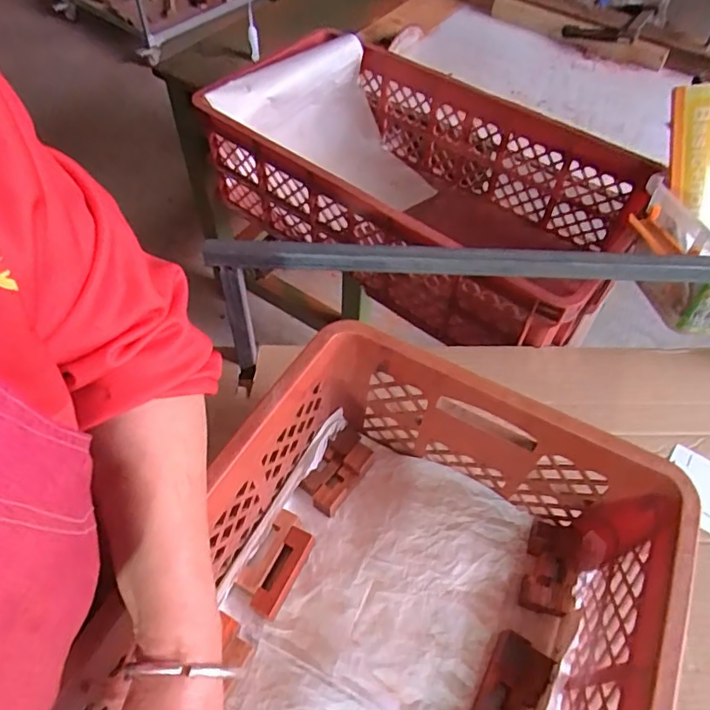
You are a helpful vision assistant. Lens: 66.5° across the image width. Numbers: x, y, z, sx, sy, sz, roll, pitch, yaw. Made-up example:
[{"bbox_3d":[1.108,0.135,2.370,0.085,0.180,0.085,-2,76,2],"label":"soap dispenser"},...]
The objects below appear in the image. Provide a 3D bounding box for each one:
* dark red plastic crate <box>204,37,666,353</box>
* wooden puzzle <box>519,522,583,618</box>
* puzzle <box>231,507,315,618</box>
[{"bbox_3d":[0.108,-0.267,0.870,0.629,0.203,0.362,36,62,21],"label":"dark red plastic crate"},{"bbox_3d":[0.188,0.204,0.519,0.046,0.025,0.083,16,56,9],"label":"wooden puzzle"},{"bbox_3d":[-0.073,0.197,0.512,0.044,0.024,0.087,25,58,14],"label":"puzzle"}]

